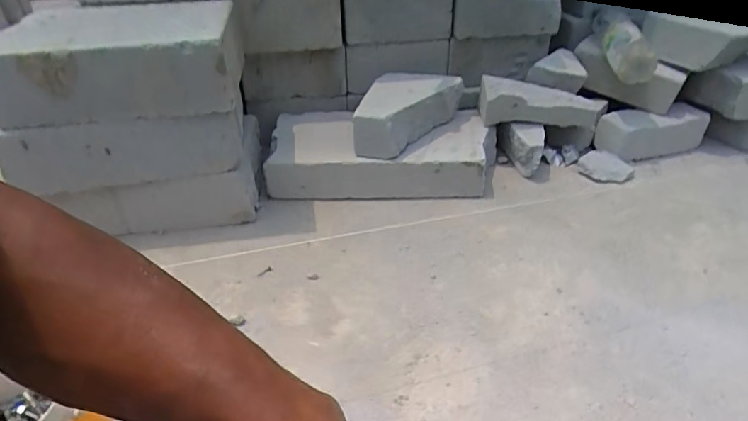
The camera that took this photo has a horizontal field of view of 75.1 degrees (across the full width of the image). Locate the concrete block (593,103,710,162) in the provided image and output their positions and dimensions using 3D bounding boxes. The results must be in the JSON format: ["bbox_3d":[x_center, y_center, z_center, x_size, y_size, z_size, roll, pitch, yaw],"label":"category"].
[{"bbox_3d":[0.515,-0.149,0.915,0.202,0.073,0.069,-12,38,-14],"label":"concrete block"}]

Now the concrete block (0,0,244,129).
[{"bbox_3d":[-0.346,-0.216,0.698,0.286,0.103,0.199,-5,37,-5],"label":"concrete block"}]

